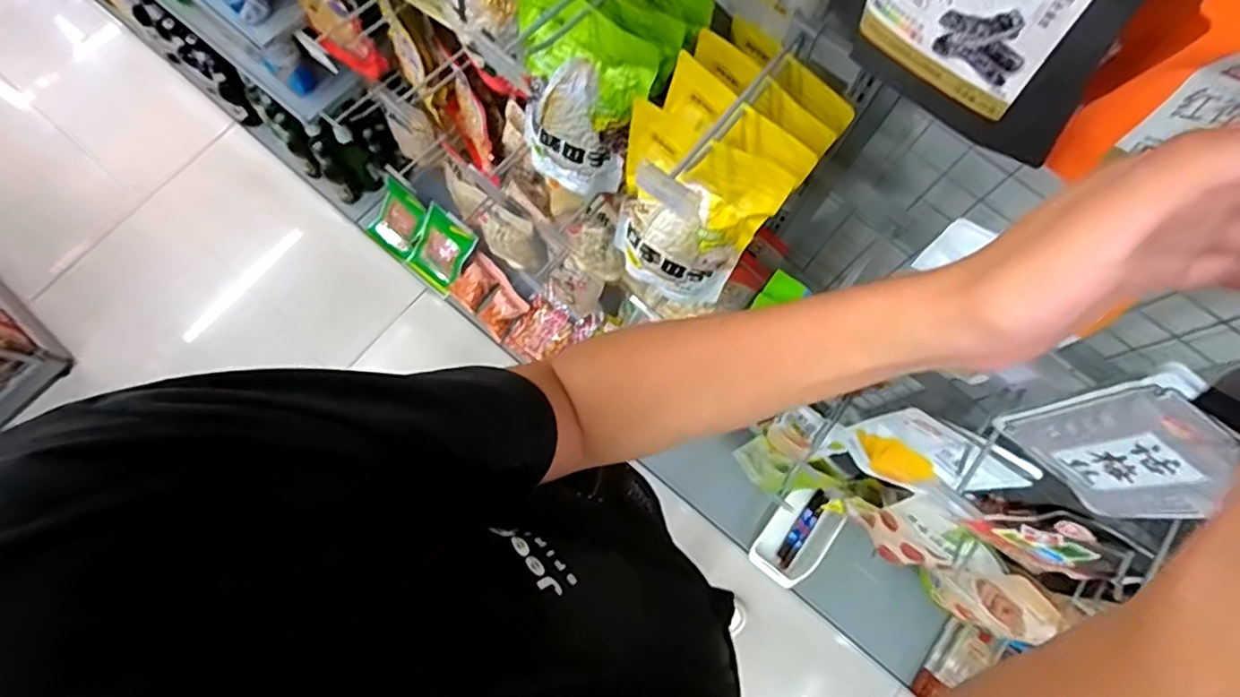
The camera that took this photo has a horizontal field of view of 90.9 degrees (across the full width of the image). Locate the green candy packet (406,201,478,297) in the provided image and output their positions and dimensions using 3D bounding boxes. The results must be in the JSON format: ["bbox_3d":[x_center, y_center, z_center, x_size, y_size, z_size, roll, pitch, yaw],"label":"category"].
[{"bbox_3d":[-0.450,-0.245,1.537,0.140,0.243,0.027,39,38,3],"label":"green candy packet"}]

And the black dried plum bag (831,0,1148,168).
[{"bbox_3d":[0.186,-0.186,0.312,0.026,0.147,0.159,-39,80,-10],"label":"black dried plum bag"}]

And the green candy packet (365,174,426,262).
[{"bbox_3d":[-0.578,-0.330,1.592,0.156,0.030,0.188,41,120,10],"label":"green candy packet"}]

